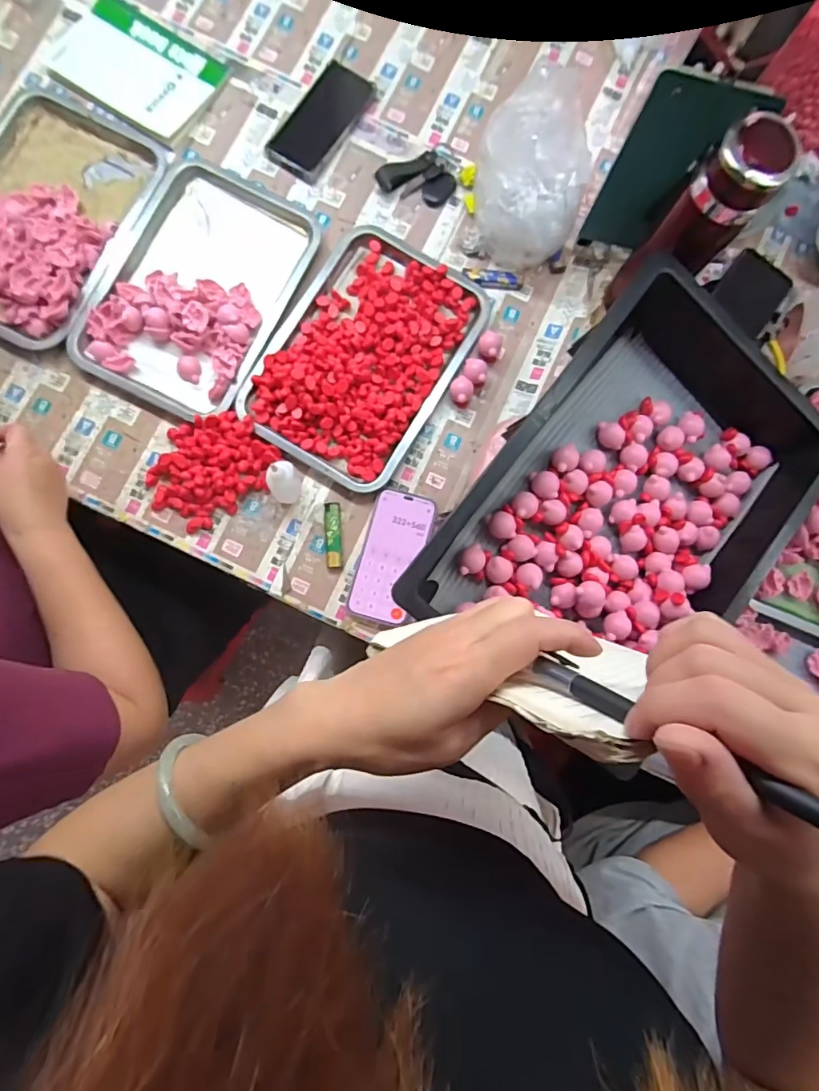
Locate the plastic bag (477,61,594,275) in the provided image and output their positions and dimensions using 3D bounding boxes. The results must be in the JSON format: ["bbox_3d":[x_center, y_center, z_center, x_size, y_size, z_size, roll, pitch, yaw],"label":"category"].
[{"bbox_3d":[0.147,-0.447,0.632,0.124,0.124,0.157,6,82,-1],"label":"plastic bag"}]

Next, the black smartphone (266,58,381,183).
[{"bbox_3d":[-0.117,-0.572,0.690,0.081,0.006,0.173,32,82,3],"label":"black smartphone"}]

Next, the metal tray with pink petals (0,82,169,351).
[{"bbox_3d":[-0.471,-0.427,0.643,0.234,0.041,0.326,26,82,2],"label":"metal tray with pink petals"}]

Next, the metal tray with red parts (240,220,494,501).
[{"bbox_3d":[-0.053,-0.241,0.644,0.218,0.036,0.320,29,82,2],"label":"metal tray with red parts"}]

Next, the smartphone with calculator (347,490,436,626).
[{"bbox_3d":[-0.022,0.014,0.624,0.073,0.014,0.156,16,82,1],"label":"smartphone with calculator"}]

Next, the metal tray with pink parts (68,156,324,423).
[{"bbox_3d":[-0.266,-0.332,0.649,0.224,0.029,0.319,25,82,2],"label":"metal tray with pink parts"}]

